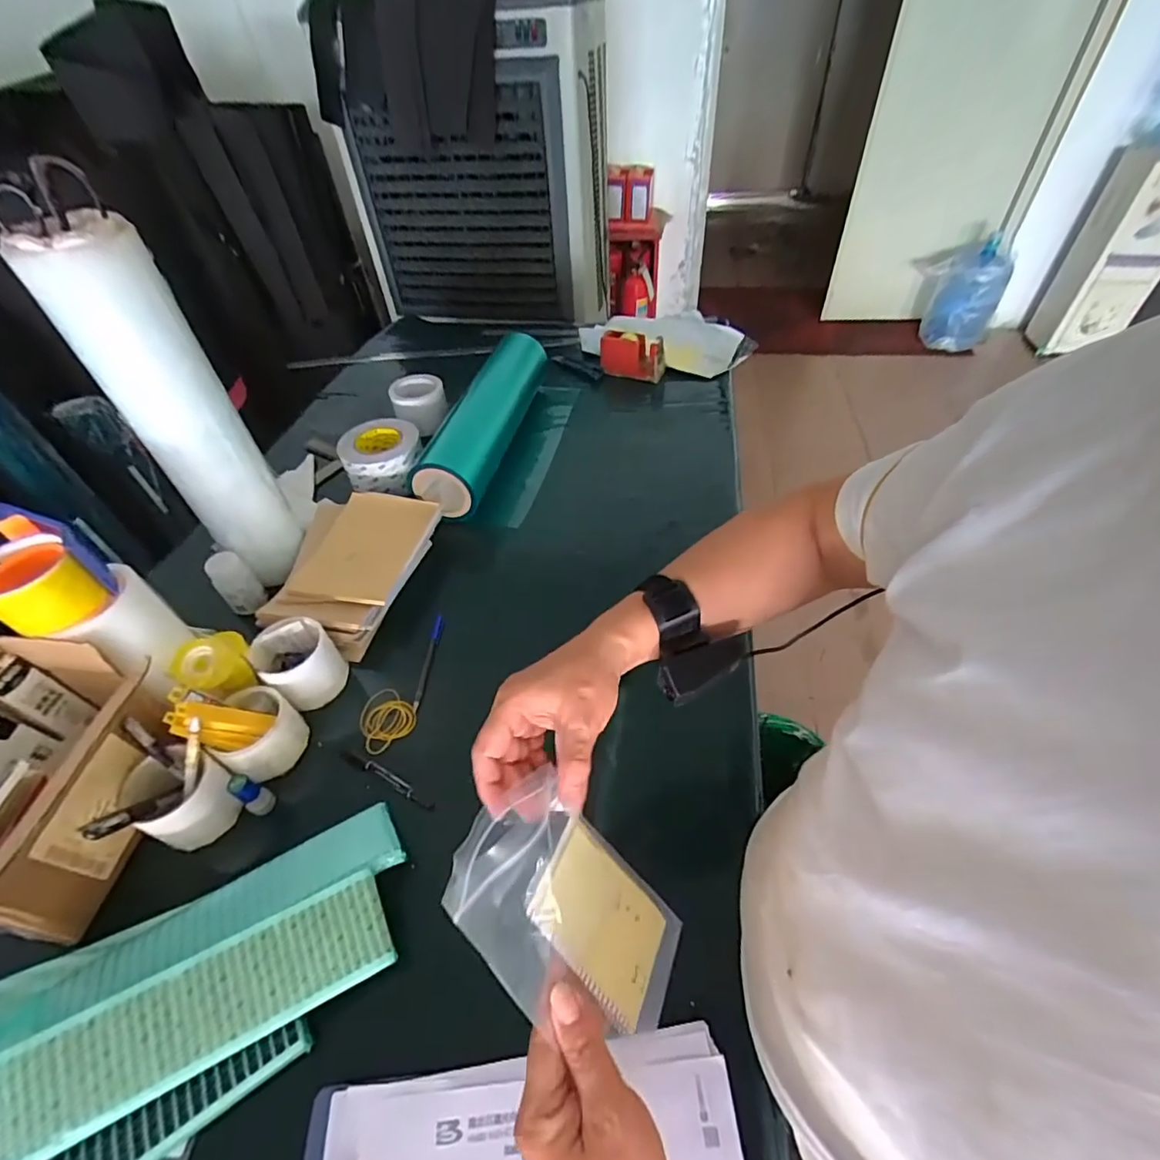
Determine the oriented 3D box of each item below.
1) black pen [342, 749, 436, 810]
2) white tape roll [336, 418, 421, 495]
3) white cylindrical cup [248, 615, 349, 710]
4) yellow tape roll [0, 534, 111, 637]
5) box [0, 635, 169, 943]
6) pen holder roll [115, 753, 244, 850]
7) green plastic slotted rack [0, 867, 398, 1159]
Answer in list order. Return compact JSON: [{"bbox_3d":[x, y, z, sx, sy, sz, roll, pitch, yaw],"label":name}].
[{"bbox_3d":[-0.218,0.223,0.608,0.132,0.011,0.014,19,52,20],"label":"black pen"},{"bbox_3d":[-0.350,-0.217,0.958,0.135,0.081,0.134,-2,48,2],"label":"white tape roll"},{"bbox_3d":[-0.346,0.103,0.669,0.088,0.073,0.085,-2,48,2],"label":"white cylindrical cup"},{"bbox_3d":[-0.519,0.007,0.516,0.084,0.058,0.076,23,53,23],"label":"yellow tape roll"},{"bbox_3d":[-0.524,0.209,0.503,0.159,0.174,0.251,3,48,6],"label":"box"},{"bbox_3d":[-0.418,0.229,0.573,0.088,0.066,0.079,25,54,24],"label":"pen holder roll"},{"bbox_3d":[-0.307,0.347,0.441,0.288,0.010,0.080,-21,65,-19],"label":"green plastic slotted rack"}]

